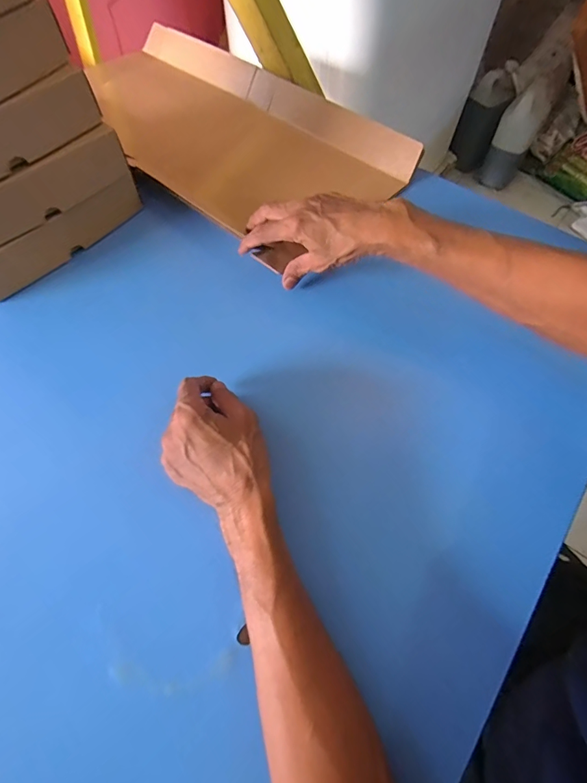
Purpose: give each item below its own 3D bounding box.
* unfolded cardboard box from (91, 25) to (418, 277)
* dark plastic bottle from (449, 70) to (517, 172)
[{"bbox_3d":[-0.109,-0.403,0.633,0.537,0.057,0.267,41,69,20],"label":"unfolded cardboard box"},{"bbox_3d":[0.659,-0.942,1.487,0.136,0.280,0.114,25,64,13],"label":"dark plastic bottle"}]

